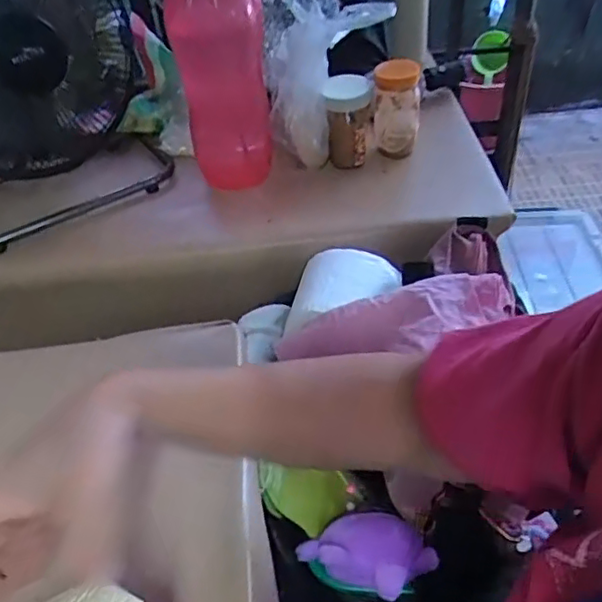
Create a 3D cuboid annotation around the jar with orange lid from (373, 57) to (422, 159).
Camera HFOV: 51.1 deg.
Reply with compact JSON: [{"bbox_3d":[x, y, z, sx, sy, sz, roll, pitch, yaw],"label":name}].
[{"bbox_3d":[0.123,-0.246,0.808,0.056,0.119,0.050,1,44,6],"label":"jar with orange lid"}]

